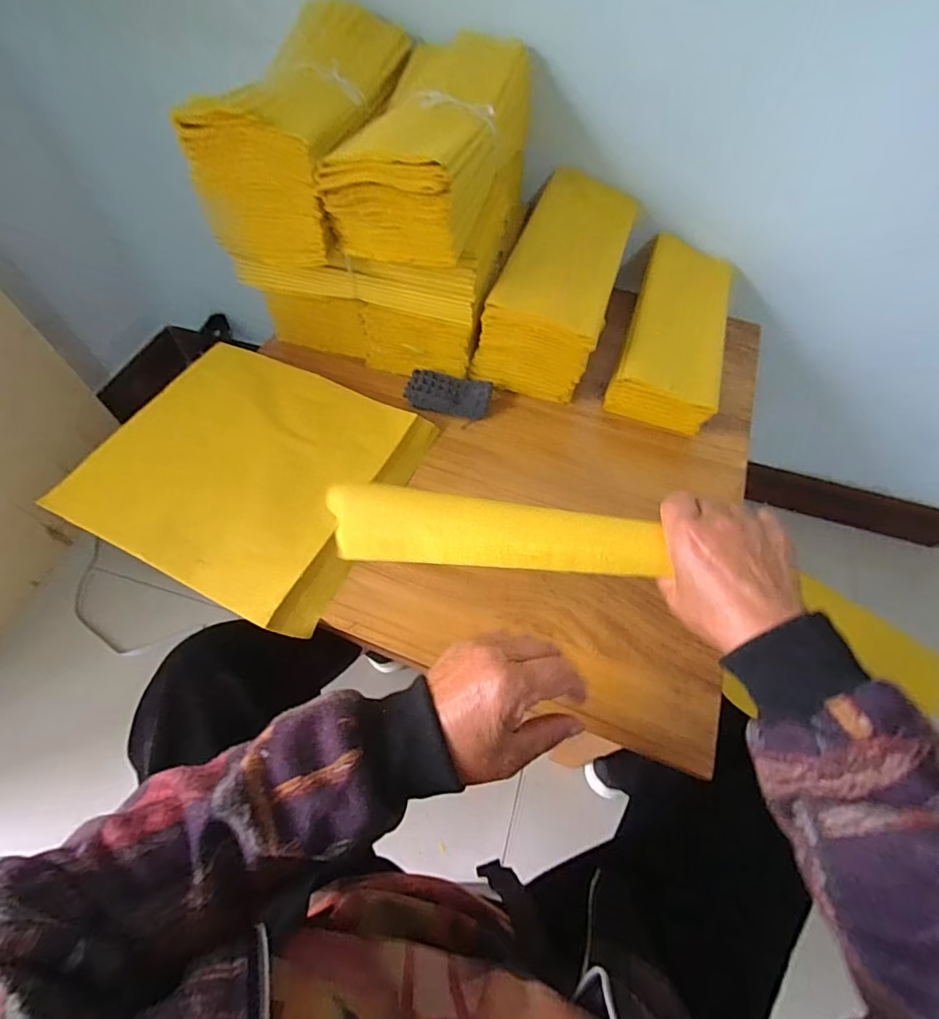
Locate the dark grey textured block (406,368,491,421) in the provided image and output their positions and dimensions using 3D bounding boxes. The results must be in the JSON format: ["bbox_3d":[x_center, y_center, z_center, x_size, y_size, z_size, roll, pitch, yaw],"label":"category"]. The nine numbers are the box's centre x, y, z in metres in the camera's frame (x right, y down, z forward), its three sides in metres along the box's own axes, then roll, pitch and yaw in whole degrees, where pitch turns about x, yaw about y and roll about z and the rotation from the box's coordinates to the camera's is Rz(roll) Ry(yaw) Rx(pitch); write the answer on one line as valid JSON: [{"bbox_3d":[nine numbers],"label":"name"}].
[{"bbox_3d":[-0.027,-0.151,0.635,0.107,0.029,0.052,10,58,5],"label":"dark grey textured block"}]

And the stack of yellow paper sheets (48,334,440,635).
[{"bbox_3d":[-0.249,-0.051,0.565,0.324,0.034,0.293,22,60,12],"label":"stack of yellow paper sheets"}]

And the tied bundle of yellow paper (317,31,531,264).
[{"bbox_3d":[-0.036,-0.428,0.566,0.143,0.108,0.322,15,59,8],"label":"tied bundle of yellow paper"}]

